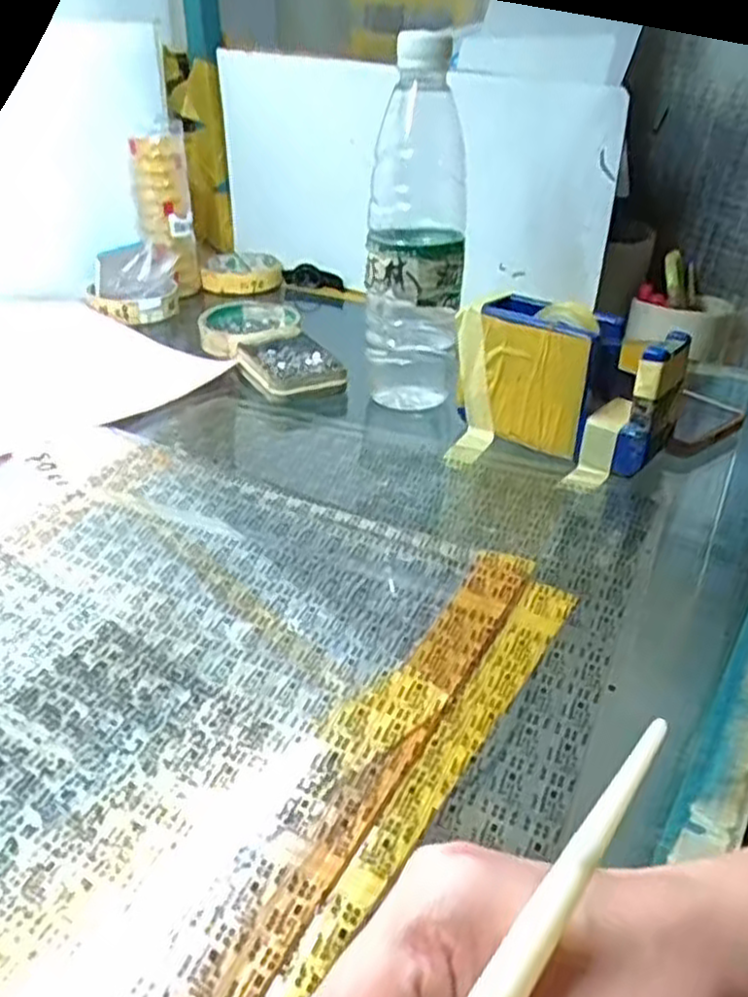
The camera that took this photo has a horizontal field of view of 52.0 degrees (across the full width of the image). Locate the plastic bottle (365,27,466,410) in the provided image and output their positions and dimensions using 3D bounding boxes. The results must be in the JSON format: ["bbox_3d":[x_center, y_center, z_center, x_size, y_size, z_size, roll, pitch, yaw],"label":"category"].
[{"bbox_3d":[0.028,-0.175,0.504,0.061,0.216,0.070,2,32,2],"label":"plastic bottle"}]

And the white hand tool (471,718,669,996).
[{"bbox_3d":[0.022,0.112,0.159,0.010,0.011,0.147,28,81,36],"label":"white hand tool"}]

